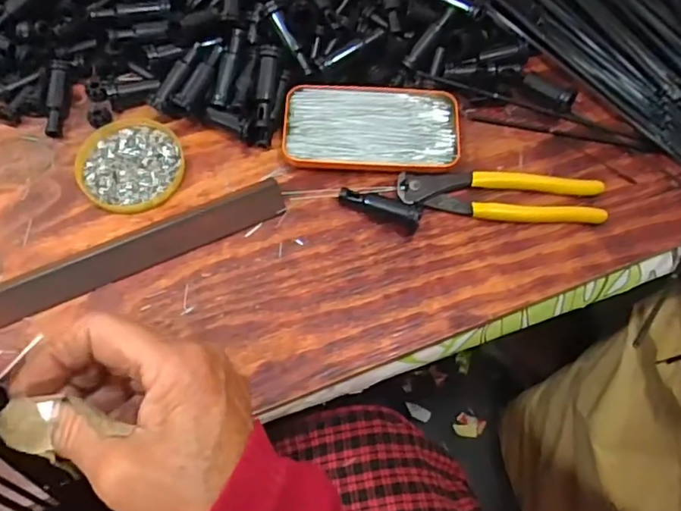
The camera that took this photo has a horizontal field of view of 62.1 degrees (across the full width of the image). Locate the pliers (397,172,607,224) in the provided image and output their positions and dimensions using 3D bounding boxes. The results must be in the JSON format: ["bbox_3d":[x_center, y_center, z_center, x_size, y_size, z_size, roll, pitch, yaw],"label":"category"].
[{"bbox_3d":[0.129,-0.047,0.458,0.163,0.014,0.039,2,65,-2],"label":"pliers"}]

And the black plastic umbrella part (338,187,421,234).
[{"bbox_3d":[0.031,-0.038,0.445,0.065,0.022,0.014,19,66,7],"label":"black plastic umbrella part"}]

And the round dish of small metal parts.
[{"bbox_3d":[-0.172,-0.077,0.465,0.082,0.009,0.088,1,65,-2],"label":"round dish of small metal parts"}]

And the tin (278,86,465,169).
[{"bbox_3d":[0.026,-0.107,0.475,0.144,0.015,0.077,4,65,-1],"label":"tin"}]

